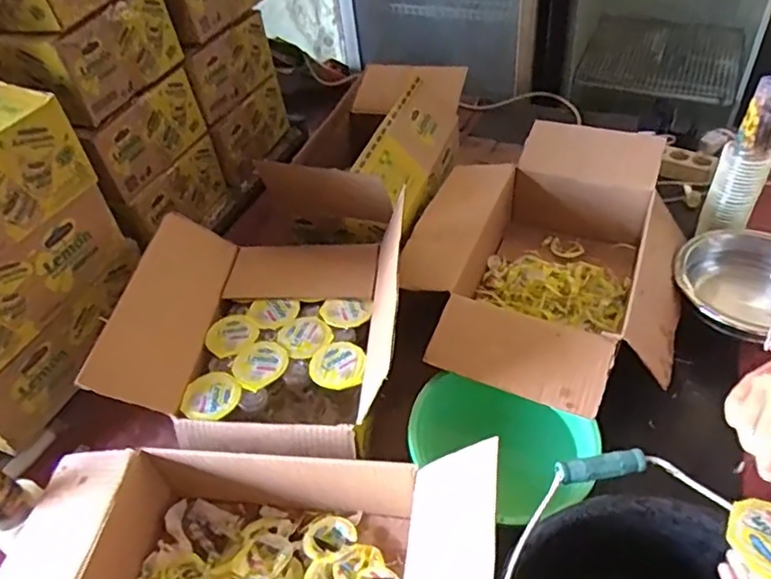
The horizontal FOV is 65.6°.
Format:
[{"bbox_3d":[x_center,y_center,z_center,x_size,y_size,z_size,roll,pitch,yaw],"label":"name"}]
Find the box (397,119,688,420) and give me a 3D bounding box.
[{"bbox_3d":[0.248,-0.041,0.932,0.396,0.171,0.505,15,48,20],"label":"box"}]

